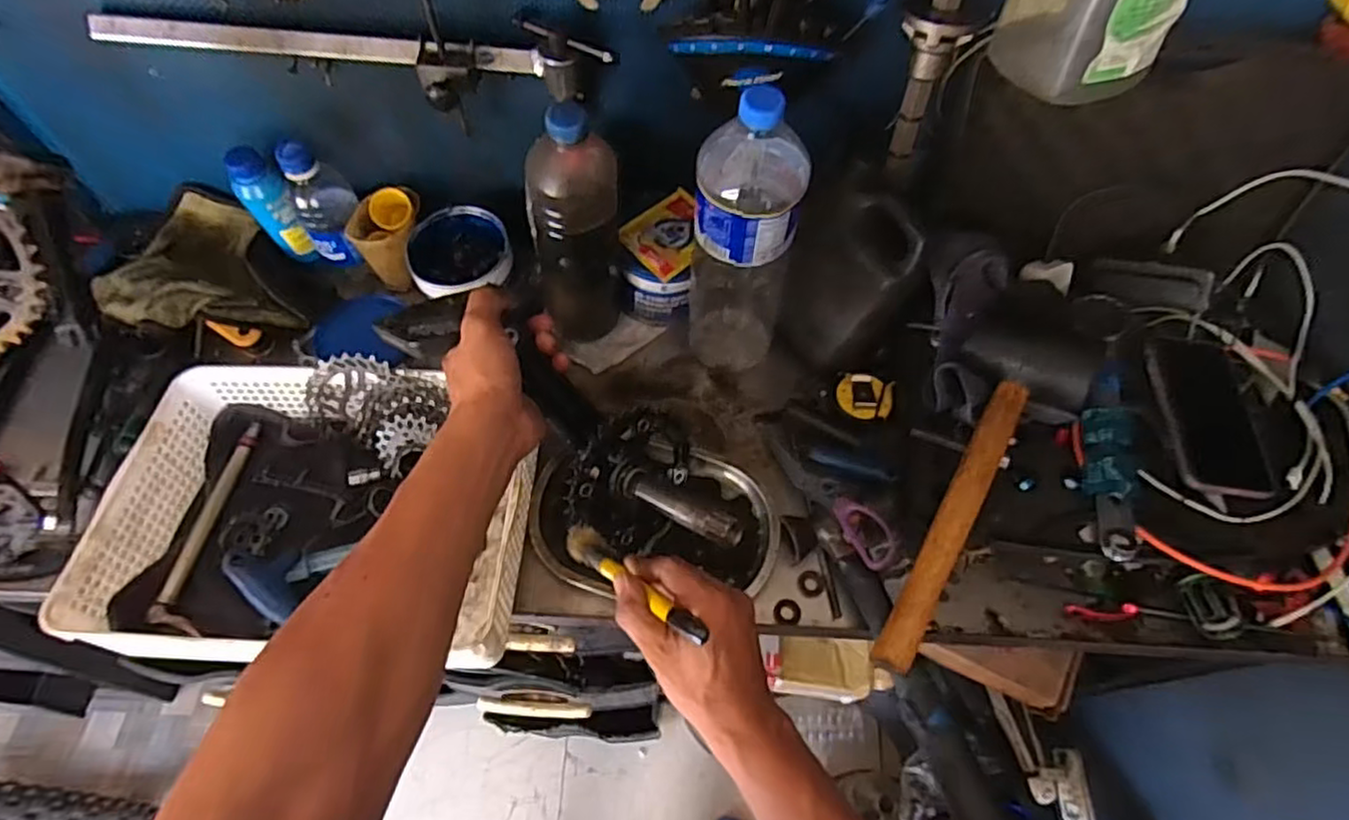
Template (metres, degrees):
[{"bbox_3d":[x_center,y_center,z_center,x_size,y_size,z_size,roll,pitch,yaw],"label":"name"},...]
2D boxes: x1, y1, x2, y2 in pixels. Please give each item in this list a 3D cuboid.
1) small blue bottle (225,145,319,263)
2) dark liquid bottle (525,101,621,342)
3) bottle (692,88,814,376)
[{"bbox_3d":[-0.413,-0.205,0.700,0.039,0.126,0.037,-36,68,-18],"label":"small blue bottle"},{"bbox_3d":[-0.092,-0.166,0.616,0.081,0.250,0.070,-10,62,-6],"label":"dark liquid bottle"},{"bbox_3d":[0.060,-0.142,0.603,0.084,0.310,0.084,8,62,4],"label":"bottle"}]

